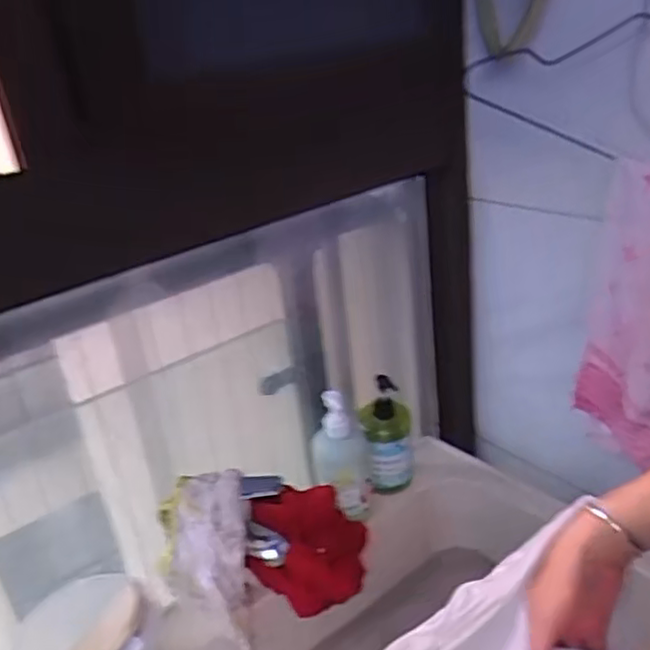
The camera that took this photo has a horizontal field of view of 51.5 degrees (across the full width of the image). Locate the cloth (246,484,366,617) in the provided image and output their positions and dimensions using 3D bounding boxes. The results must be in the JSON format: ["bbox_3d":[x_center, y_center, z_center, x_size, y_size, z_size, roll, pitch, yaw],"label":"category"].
[{"bbox_3d":[-0.017,0.267,0.824,0.140,0.130,0.097,-26,31,-34],"label":"cloth"}]

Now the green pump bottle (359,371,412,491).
[{"bbox_3d":[0.083,0.144,0.924,0.064,0.157,0.057,-7,25,1],"label":"green pump bottle"}]

